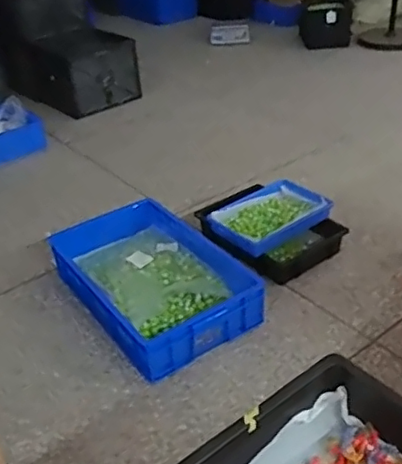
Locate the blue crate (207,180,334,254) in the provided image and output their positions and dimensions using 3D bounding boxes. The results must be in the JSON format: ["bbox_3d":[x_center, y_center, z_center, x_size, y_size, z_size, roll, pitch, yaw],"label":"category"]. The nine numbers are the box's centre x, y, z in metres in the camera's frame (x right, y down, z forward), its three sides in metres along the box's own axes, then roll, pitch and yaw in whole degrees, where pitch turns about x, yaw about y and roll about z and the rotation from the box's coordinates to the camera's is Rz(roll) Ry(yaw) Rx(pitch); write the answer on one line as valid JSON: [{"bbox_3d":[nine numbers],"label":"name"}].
[{"bbox_3d":[0.225,-0.057,1.964,0.383,0.065,0.272,-25,38,-28],"label":"blue crate"}]

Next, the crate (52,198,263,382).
[{"bbox_3d":[-0.145,0.135,1.803,0.454,0.140,0.668,-23,38,-23],"label":"crate"}]

